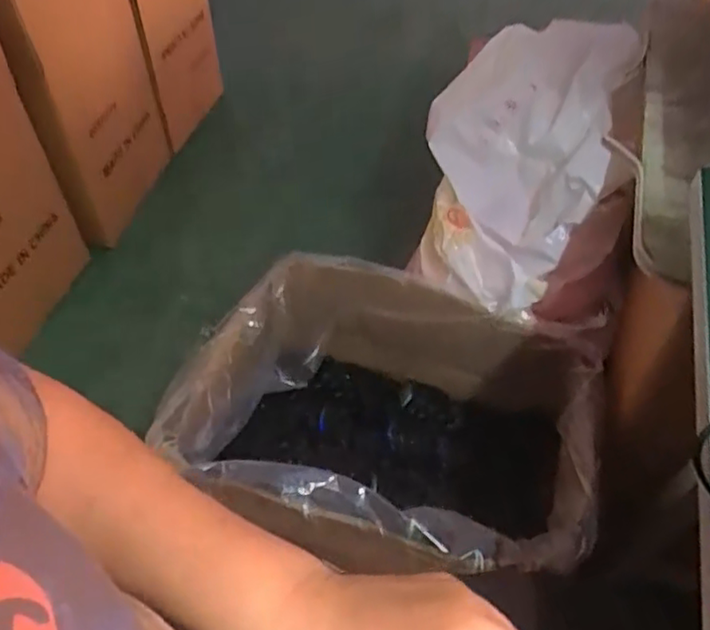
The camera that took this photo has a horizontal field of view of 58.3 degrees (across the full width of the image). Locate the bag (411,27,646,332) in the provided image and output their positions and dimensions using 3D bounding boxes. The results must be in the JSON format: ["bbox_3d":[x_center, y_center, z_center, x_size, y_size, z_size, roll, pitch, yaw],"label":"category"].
[{"bbox_3d":[0.237,-0.217,0.928,0.272,0.242,0.419,8,51,8],"label":"bag"}]

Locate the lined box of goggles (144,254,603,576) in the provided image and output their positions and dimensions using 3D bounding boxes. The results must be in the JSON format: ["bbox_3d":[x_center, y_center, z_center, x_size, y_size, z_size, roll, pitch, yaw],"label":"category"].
[{"bbox_3d":[0.048,0.153,0.897,0.510,0.264,0.400,12,51,11],"label":"lined box of goggles"}]

